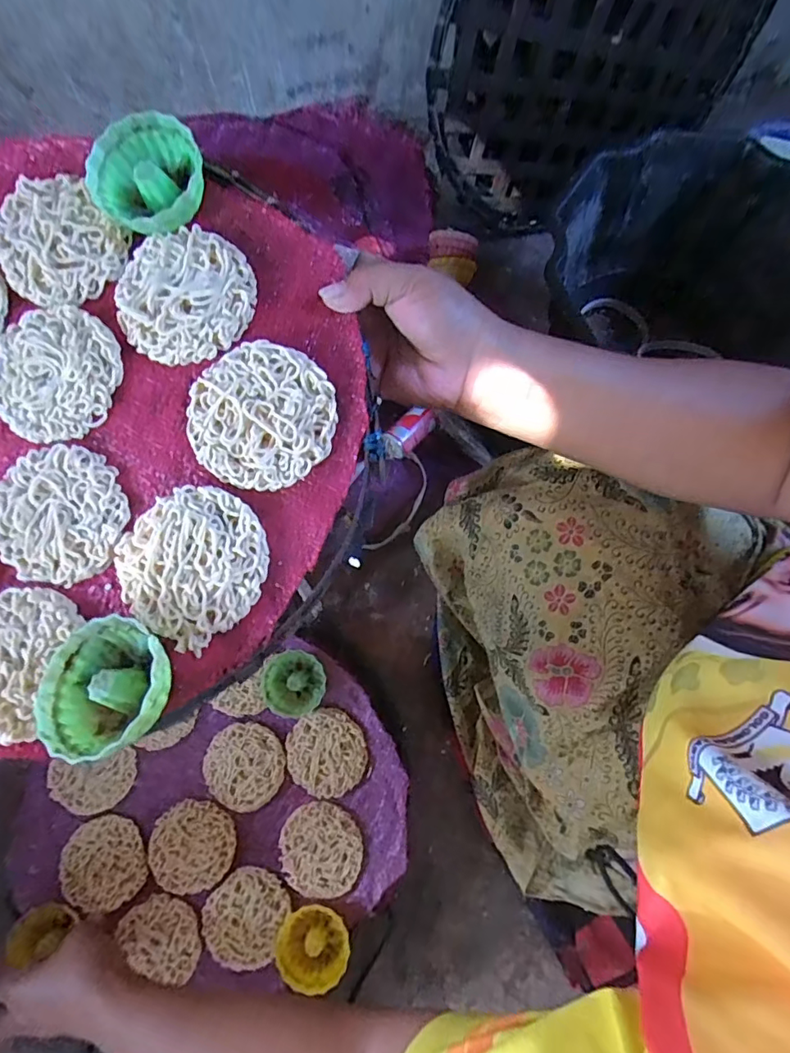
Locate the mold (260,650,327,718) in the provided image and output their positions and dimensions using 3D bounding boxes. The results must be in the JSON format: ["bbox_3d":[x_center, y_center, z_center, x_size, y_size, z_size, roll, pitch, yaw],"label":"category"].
[{"bbox_3d":[-0.101,0.155,0.503,0.063,0.022,0.060,0,73,-1],"label":"mold"}]

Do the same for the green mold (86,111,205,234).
[{"bbox_3d":[-0.132,-0.187,0.275,0.059,0.025,0.060,0,73,-1],"label":"green mold"}]

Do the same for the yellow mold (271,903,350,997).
[{"bbox_3d":[-0.070,0.356,0.432,0.062,0.023,0.055,3,73,0],"label":"yellow mold"}]

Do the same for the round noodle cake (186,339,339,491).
[{"bbox_3d":[-0.070,-0.057,0.262,0.075,0.021,0.070,0,73,-1],"label":"round noodle cake"}]

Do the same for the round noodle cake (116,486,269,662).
[{"bbox_3d":[-0.101,0.017,0.254,0.072,0.013,0.072,0,73,-1],"label":"round noodle cake"}]

